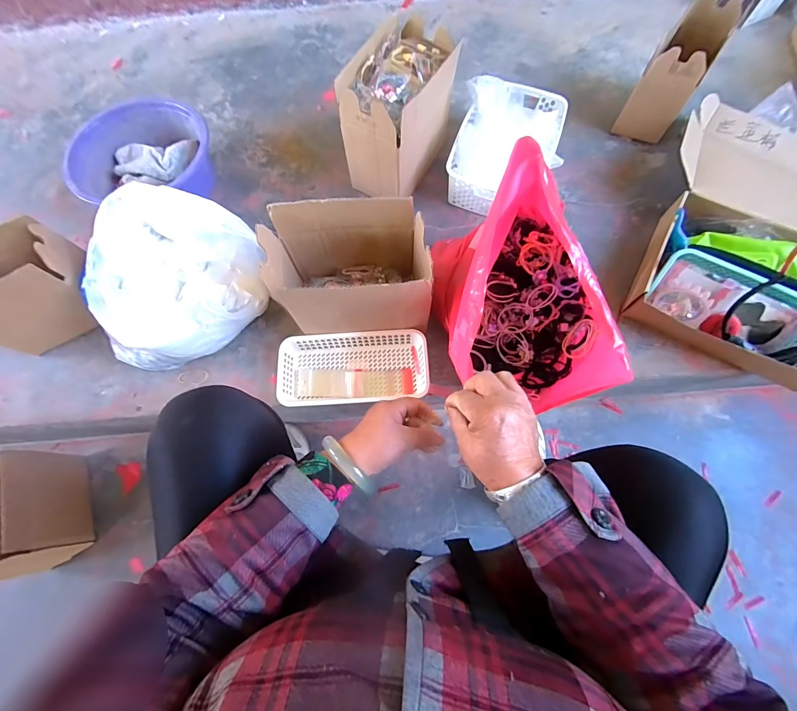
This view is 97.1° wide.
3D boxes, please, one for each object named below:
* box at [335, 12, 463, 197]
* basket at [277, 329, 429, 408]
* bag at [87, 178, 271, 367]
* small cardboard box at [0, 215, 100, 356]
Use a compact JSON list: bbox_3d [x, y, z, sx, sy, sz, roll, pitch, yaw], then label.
[{"bbox_3d":[0.005,-0.481,0.721,0.143,0.219,0.246,29,74,11],"label":"box"},{"bbox_3d":[-0.080,0.027,0.647,0.264,0.048,0.129,-4,71,0],"label":"basket"},{"bbox_3d":[-0.405,-0.128,0.637,0.296,0.183,0.248,-23,72,-6],"label":"bag"},{"bbox_3d":[-0.653,-0.106,0.636,0.218,0.190,0.131,-24,72,-7],"label":"small cardboard box"}]

